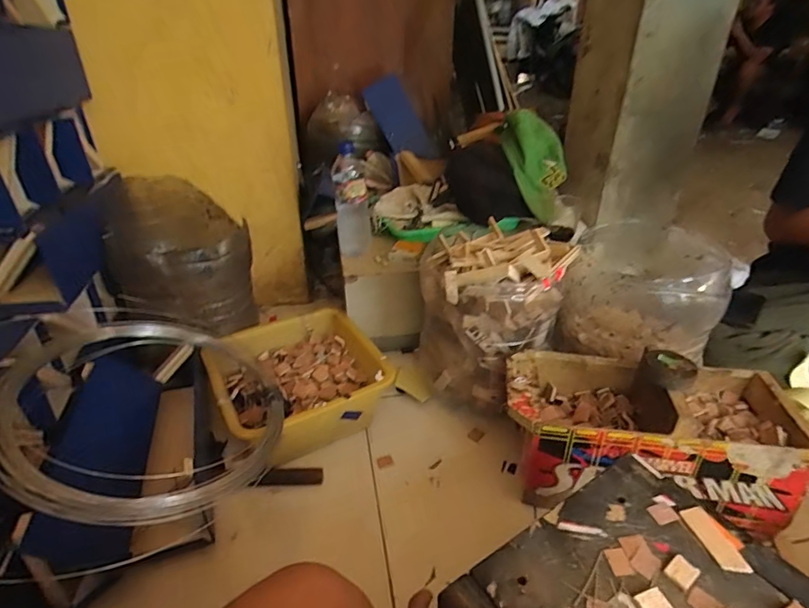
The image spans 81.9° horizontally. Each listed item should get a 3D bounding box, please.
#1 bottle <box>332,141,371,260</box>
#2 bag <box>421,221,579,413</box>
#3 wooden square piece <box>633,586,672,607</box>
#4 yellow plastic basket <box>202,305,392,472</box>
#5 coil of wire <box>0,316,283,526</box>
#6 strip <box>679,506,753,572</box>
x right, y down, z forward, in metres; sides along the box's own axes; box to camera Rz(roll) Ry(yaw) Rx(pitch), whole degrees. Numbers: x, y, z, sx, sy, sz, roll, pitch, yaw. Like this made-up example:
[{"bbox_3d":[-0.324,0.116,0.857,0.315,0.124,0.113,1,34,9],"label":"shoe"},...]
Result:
[{"bbox_3d":[-0.104,-0.199,0.923,0.064,0.216,0.062,-5,32,-6],"label":"bottle"},{"bbox_3d":[0.149,0.019,0.847,0.234,0.275,0.254,-2,32,-1],"label":"bag"},{"bbox_3d":[0.205,0.246,0.382,0.024,0.005,0.020,-10,33,-14],"label":"wooden square piece"},{"bbox_3d":[-0.184,0.149,0.832,0.272,0.127,0.268,-18,36,-26],"label":"yellow plastic basket"},{"bbox_3d":[-0.342,0.143,0.632,0.354,0.069,0.354,19,27,-10],"label":"coil of wire"},{"bbox_3d":[0.286,0.216,0.431,0.027,0.004,0.063,-7,32,-10],"label":"strip"}]

